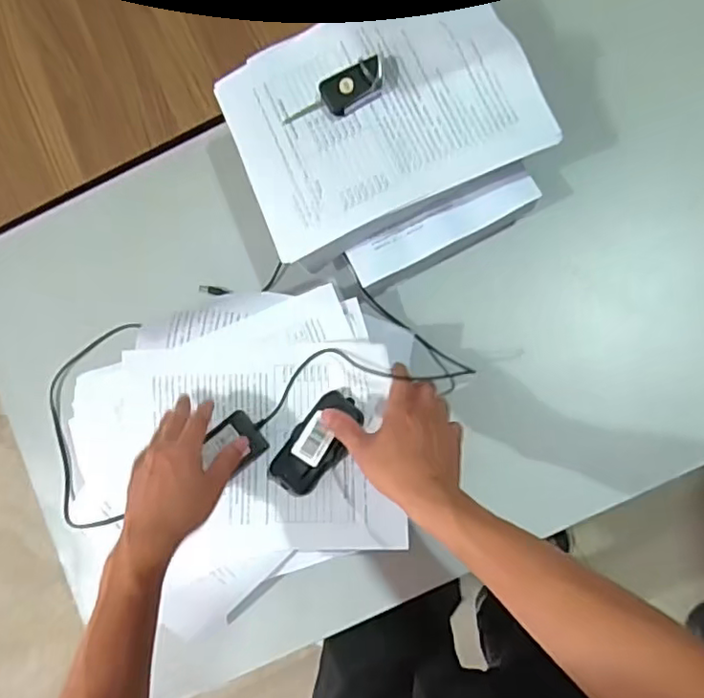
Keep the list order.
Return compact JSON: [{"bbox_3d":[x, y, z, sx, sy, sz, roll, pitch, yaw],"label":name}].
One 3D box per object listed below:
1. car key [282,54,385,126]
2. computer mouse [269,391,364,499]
[{"bbox_3d":[-0.016,-0.253,0.613,0.108,0.025,0.036,-22,80,4],"label":"car key"},{"bbox_3d":[-0.035,0.095,0.617,0.054,0.034,0.110,32,84,8],"label":"computer mouse"}]

